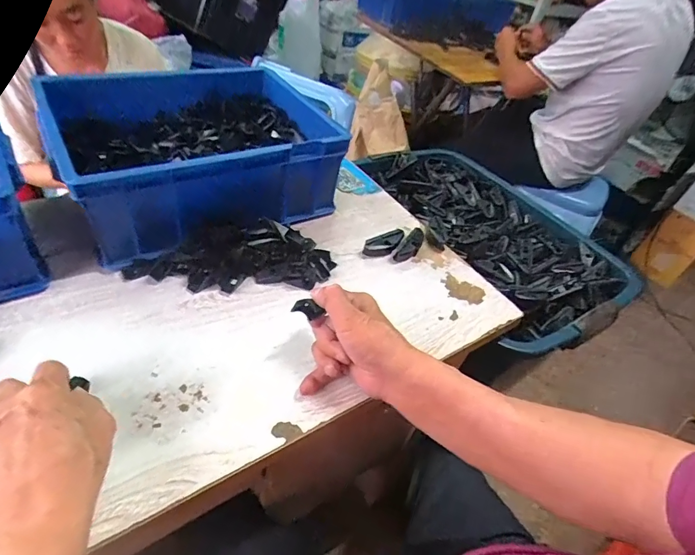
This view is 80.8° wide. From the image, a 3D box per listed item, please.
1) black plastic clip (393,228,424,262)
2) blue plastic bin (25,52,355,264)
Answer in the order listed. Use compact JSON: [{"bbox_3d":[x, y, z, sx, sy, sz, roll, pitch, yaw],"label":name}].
[{"bbox_3d":[0.092,-0.049,0.580,0.023,0.017,0.069,26,56,20],"label":"black plastic clip"},{"bbox_3d":[-0.202,-0.167,0.581,0.337,0.138,0.262,-24,54,-33],"label":"blue plastic bin"}]

